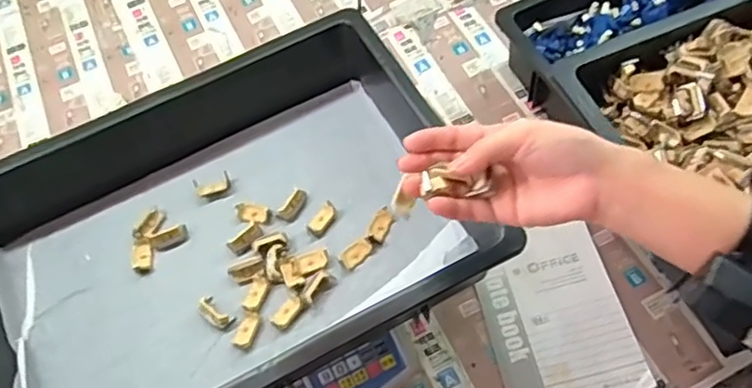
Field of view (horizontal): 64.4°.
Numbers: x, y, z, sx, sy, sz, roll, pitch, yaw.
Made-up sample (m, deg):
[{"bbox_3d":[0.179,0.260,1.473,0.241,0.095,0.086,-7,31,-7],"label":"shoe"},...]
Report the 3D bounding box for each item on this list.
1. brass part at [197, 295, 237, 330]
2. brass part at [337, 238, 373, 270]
[{"bbox_3d":[-0.149,0.107,0.545,0.038,0.014,0.018,34,69,20],"label":"brass part"},{"bbox_3d":[-0.019,0.055,0.567,0.034,0.008,0.018,-40,66,-16],"label":"brass part"}]

